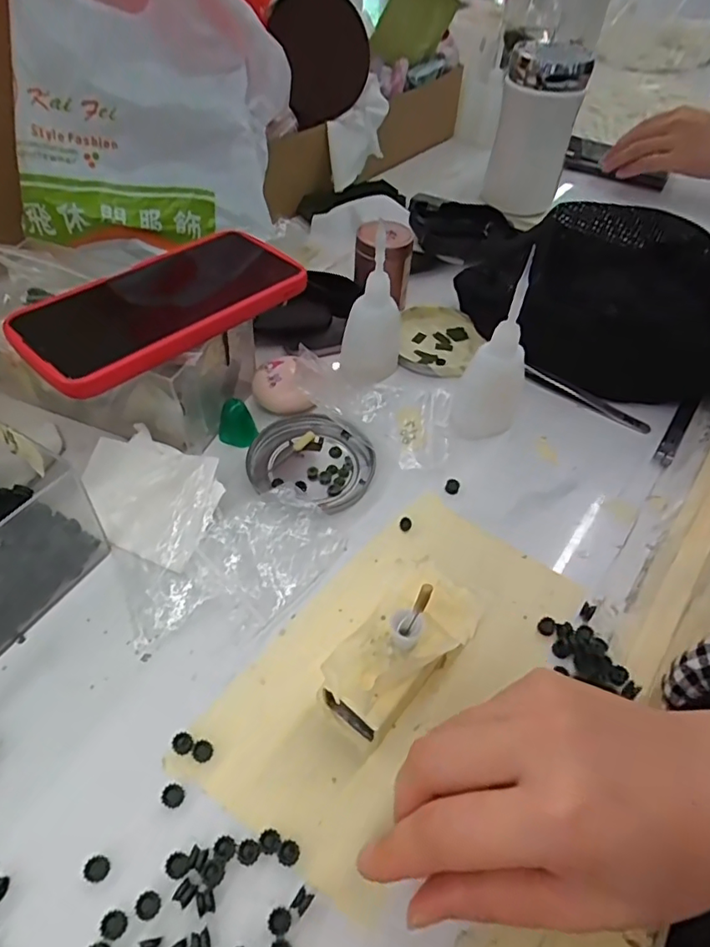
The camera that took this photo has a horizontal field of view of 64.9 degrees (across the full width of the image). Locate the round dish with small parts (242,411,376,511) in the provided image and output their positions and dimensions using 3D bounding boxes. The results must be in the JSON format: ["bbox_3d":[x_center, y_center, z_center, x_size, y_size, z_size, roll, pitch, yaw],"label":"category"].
[{"bbox_3d":[-0.030,-0.008,0.357,0.078,0.014,0.076,2,50,-2],"label":"round dish with small parts"}]

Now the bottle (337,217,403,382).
[{"bbox_3d":[0.013,-0.110,0.379,0.041,0.105,0.035,9,50,4],"label":"bottle"}]

